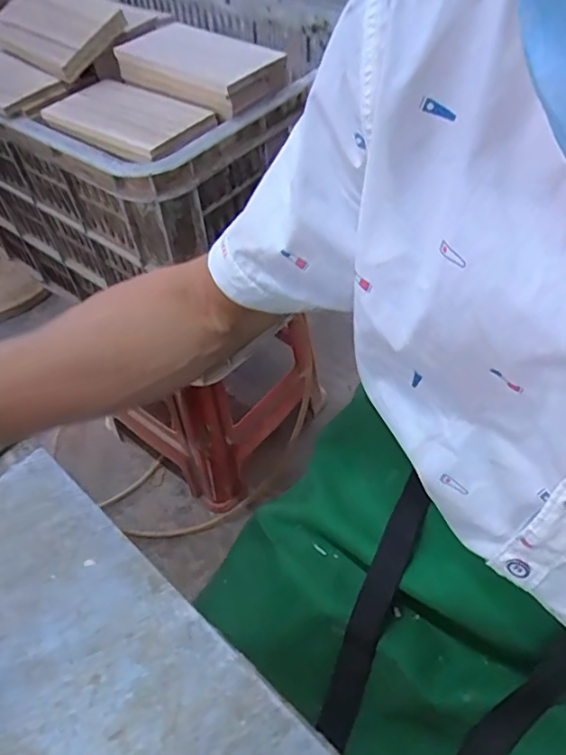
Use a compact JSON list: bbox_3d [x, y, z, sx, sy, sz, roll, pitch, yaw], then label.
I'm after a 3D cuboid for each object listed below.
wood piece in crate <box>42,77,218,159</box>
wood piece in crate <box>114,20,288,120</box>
[{"bbox_3d":[-0.146,-0.249,0.518,0.155,0.008,0.092,31,61,25],"label":"wood piece in crate"},{"bbox_3d":[-0.083,-0.312,0.545,0.158,0.033,0.096,28,57,22],"label":"wood piece in crate"}]

